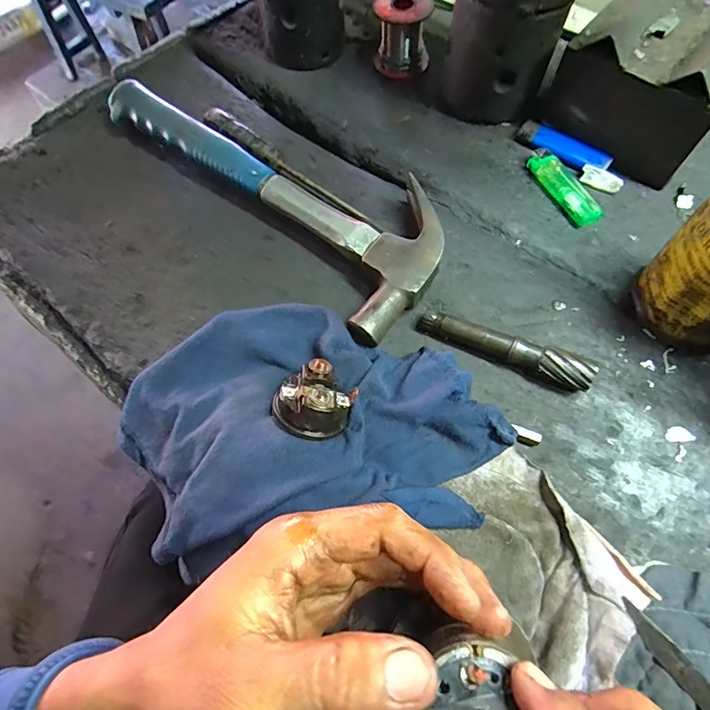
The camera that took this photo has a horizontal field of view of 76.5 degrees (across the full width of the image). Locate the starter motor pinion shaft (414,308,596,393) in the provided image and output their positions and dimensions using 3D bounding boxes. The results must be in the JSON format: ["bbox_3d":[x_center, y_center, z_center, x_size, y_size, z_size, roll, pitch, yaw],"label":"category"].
[{"bbox_3d":[0.101,-0.007,0.309,0.116,0.023,0.017,28,68,14],"label":"starter motor pinion shaft"}]

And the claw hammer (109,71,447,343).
[{"bbox_3d":[-0.066,-0.151,0.375,0.117,0.035,0.331,-42,70,-17],"label":"claw hammer"}]

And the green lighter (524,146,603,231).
[{"bbox_3d":[0.169,-0.137,0.368,0.023,0.012,0.077,-23,66,-10],"label":"green lighter"}]

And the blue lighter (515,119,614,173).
[{"bbox_3d":[0.175,-0.174,0.381,0.079,0.013,0.024,31,68,15],"label":"blue lighter"}]

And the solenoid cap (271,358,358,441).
[{"bbox_3d":[-0.025,0.028,0.276,0.044,0.026,0.047,-1,64,1],"label":"solenoid cap"}]

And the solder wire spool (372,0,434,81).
[{"bbox_3d":[0.045,-0.304,0.427,0.051,0.060,0.051,-1,64,1],"label":"solder wire spool"}]

